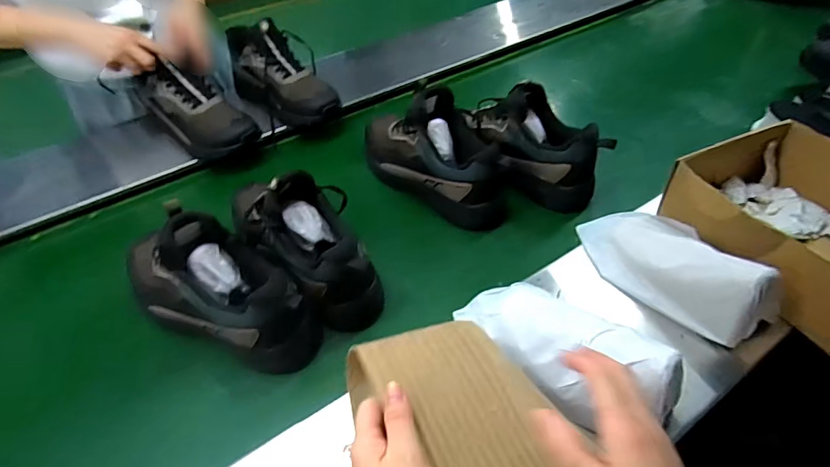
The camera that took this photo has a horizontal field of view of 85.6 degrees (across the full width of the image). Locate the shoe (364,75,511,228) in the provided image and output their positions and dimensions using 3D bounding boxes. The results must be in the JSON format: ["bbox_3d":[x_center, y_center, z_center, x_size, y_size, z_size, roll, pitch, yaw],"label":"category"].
[{"bbox_3d":[0.031,-0.140,0.733,0.281,0.167,0.113,33,57,30],"label":"shoe"}]

